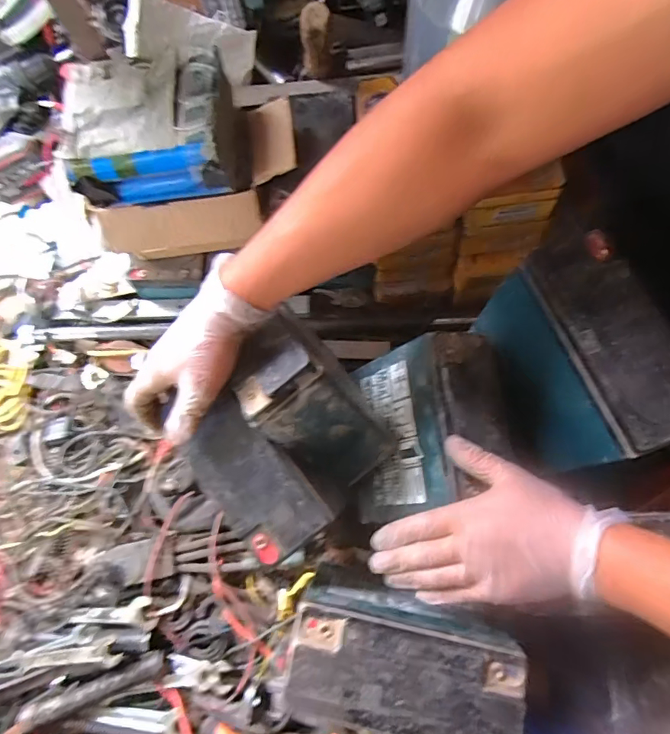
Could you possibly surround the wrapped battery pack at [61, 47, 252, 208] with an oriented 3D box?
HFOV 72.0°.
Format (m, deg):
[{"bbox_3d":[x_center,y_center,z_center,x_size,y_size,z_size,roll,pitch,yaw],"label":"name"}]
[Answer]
[{"bbox_3d":[-0.170,-0.230,0.440,0.157,0.059,0.127,-8,76,0],"label":"wrapped battery pack"}]

